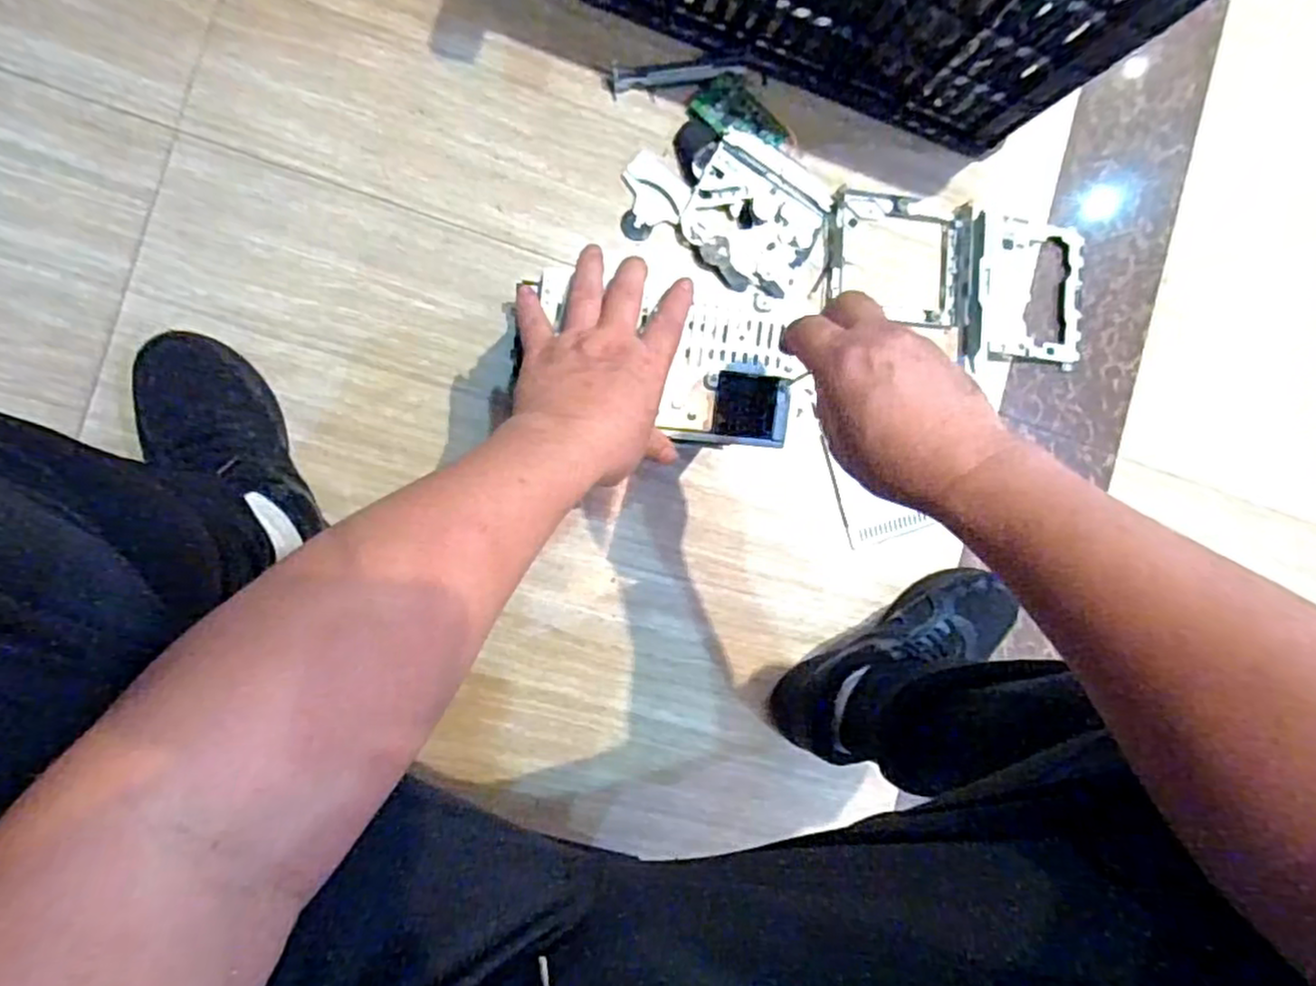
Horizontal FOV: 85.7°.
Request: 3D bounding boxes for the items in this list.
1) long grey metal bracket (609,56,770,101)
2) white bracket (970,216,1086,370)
[{"bbox_3d":[0.029,-0.399,0.676,0.150,0.009,0.032,-6,92,-11],"label":"long grey metal bracket"},{"bbox_3d":[0.385,-0.207,0.731,0.139,0.034,0.148,-2,91,-11],"label":"white bracket"}]

